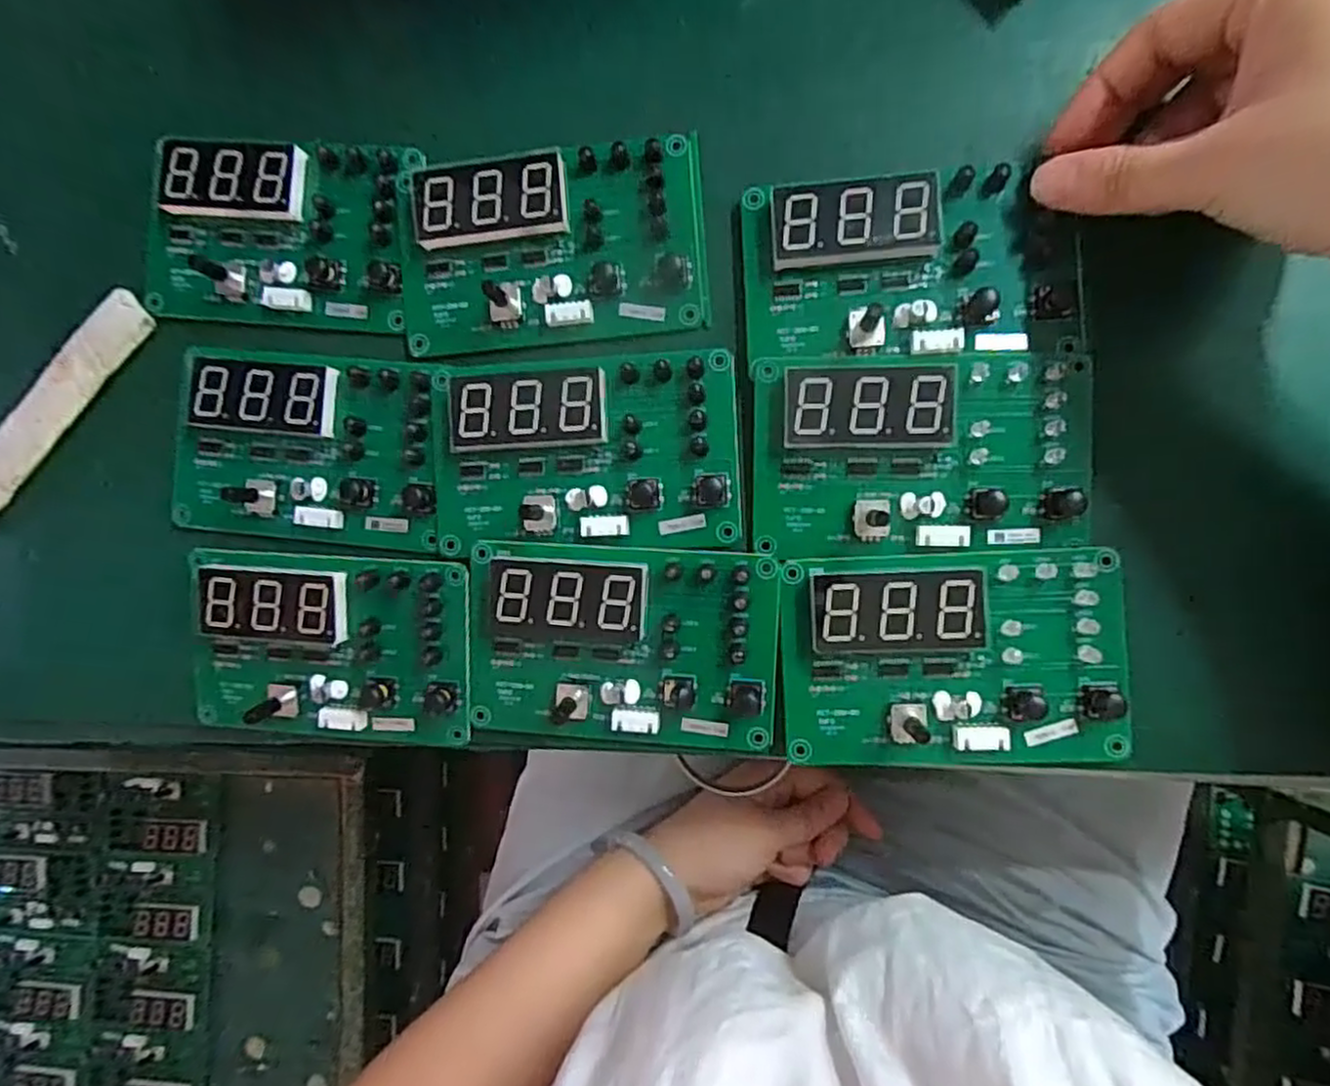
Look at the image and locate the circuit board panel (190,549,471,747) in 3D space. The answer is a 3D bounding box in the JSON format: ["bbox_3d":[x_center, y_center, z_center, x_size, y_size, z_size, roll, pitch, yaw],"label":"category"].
[{"bbox_3d":[-0.138,0.043,0.287,0.118,0.014,0.074,2,88,7],"label":"circuit board panel"}]

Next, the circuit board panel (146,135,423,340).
[{"bbox_3d":[-0.163,-0.130,0.298,0.117,0.012,0.072,6,88,8],"label":"circuit board panel"}]

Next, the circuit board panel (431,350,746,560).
[{"bbox_3d":[-0.032,-0.035,0.278,0.120,0.014,0.074,-2,87,7],"label":"circuit board panel"}]

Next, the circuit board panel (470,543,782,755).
[{"bbox_3d":[-0.018,0.040,0.276,0.119,0.019,0.074,3,88,7],"label":"circuit board panel"}]

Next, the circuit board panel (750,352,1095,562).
[{"bbox_3d":[0.094,-0.032,0.261,0.120,0.011,0.072,-1,87,7],"label":"circuit board panel"}]

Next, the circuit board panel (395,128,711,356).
[{"bbox_3d":[-0.047,-0.117,0.283,0.121,0.015,0.073,-6,87,7],"label":"circuit board panel"}]

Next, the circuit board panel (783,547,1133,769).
[{"bbox_3d":[0.105,0.043,0.258,0.119,0.011,0.076,-3,87,7],"label":"circuit board panel"}]

